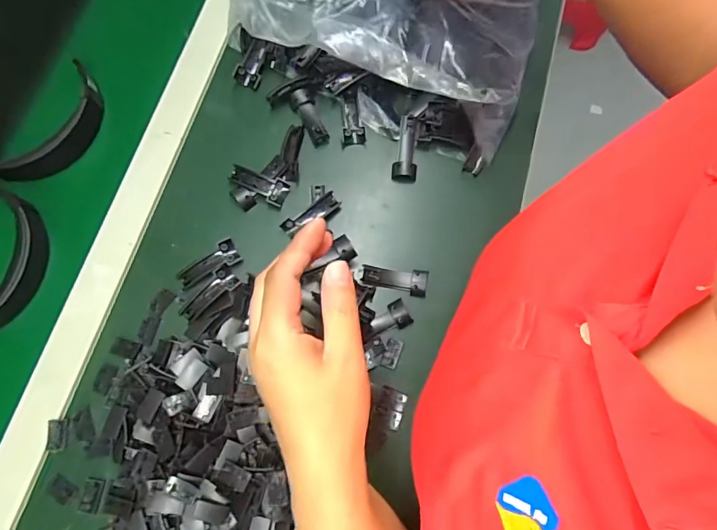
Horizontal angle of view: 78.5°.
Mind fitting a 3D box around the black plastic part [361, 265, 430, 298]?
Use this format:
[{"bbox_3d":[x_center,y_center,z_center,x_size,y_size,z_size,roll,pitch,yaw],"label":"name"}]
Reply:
[{"bbox_3d":[0.034,0.014,0.409,0.059,0.012,0.024,8,75,3],"label":"black plastic part"}]

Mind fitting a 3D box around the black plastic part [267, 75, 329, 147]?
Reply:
[{"bbox_3d":[-0.062,-0.159,0.452,0.050,0.019,0.078,-17,75,-3],"label":"black plastic part"}]

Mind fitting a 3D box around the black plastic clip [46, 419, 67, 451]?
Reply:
[{"bbox_3d":[-0.259,0.146,0.374,0.018,0.004,0.025,-5,75,0],"label":"black plastic clip"}]

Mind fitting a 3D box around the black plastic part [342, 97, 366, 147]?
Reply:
[{"bbox_3d":[-0.005,-0.151,0.454,0.023,0.014,0.055,-1,75,1],"label":"black plastic part"}]

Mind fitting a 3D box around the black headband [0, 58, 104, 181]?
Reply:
[{"bbox_3d":[-0.309,-0.138,0.446,0.061,0.025,0.134,27,77,8],"label":"black headband"}]

